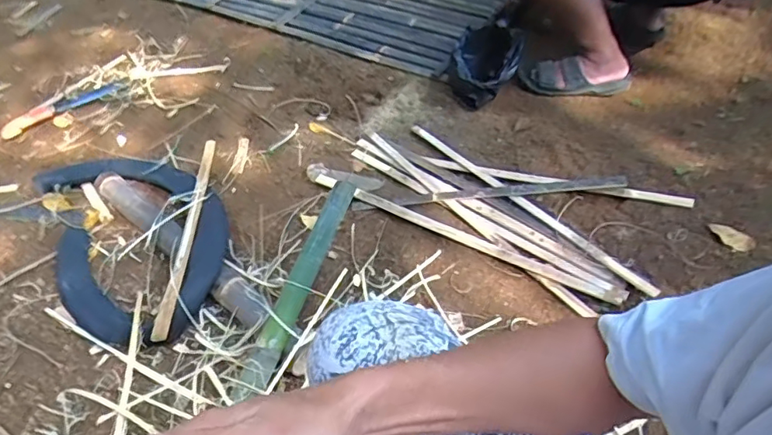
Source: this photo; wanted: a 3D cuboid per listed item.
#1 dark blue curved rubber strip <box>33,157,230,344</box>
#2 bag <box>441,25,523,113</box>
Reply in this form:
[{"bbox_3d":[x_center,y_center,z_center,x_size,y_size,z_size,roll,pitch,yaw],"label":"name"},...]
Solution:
[{"bbox_3d":[-0.523,0.033,1.154,0.352,0.071,0.604,-22,48,-16],"label":"dark blue curved rubber strip"},{"bbox_3d":[0.256,-0.396,1.418,0.199,0.198,0.159,1,46,6],"label":"bag"}]

